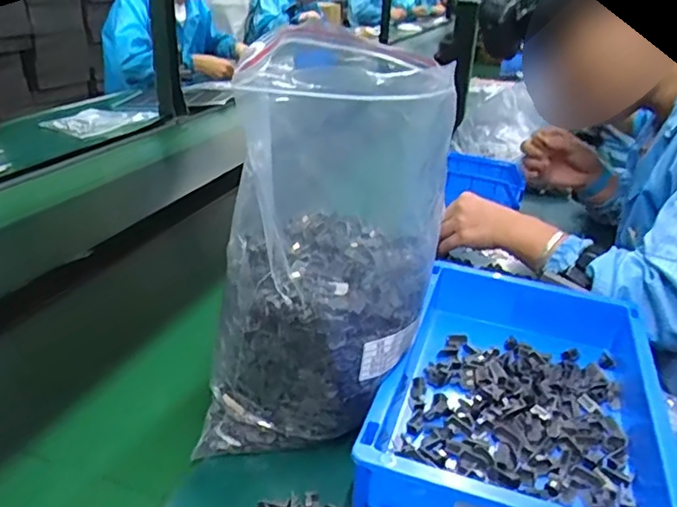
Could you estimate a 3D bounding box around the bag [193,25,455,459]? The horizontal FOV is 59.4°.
[{"bbox_3d":[-0.005,-0.006,0.471,0.160,0.282,0.184,7,26,10],"label":"bag"}]

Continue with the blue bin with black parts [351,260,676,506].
[{"bbox_3d":[0.156,0.116,0.507,0.208,0.070,0.321,10,26,16],"label":"blue bin with black parts"}]

